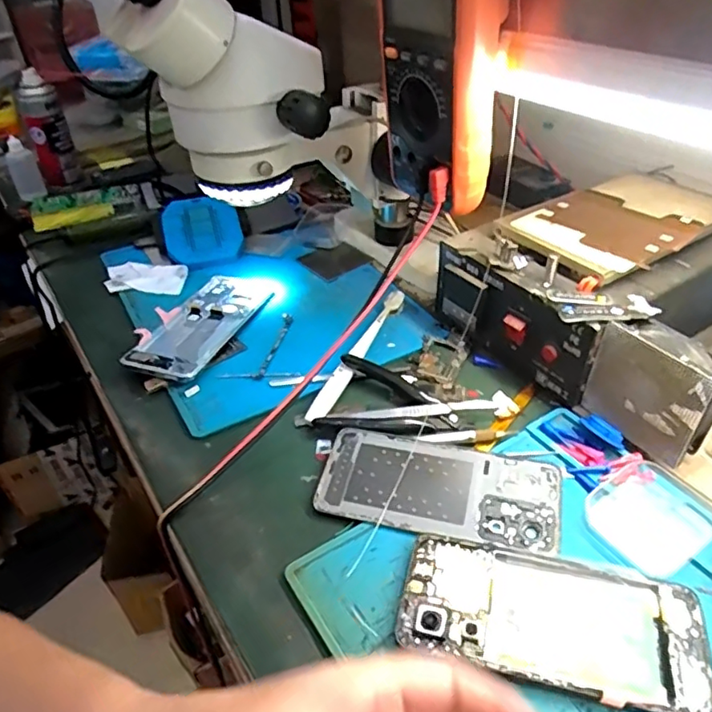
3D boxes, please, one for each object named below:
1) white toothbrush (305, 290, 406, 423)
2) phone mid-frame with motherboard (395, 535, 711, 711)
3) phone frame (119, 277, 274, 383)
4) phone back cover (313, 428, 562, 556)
[{"bbox_3d":[0.003,-0.005,0.510,0.015,0.022,0.179,15,42,21],"label":"white toothbrush"},{"bbox_3d":[0.106,0.143,0.319,0.158,0.007,0.074,9,40,15],"label":"phone mid-frame with motherboard"},{"bbox_3d":[-0.142,-0.033,0.554,0.072,0.014,0.165,12,41,18],"label":"phone frame"},{"bbox_3d":[0.055,0.089,0.392,0.158,0.007,0.072,8,40,13],"label":"phone back cover"}]

